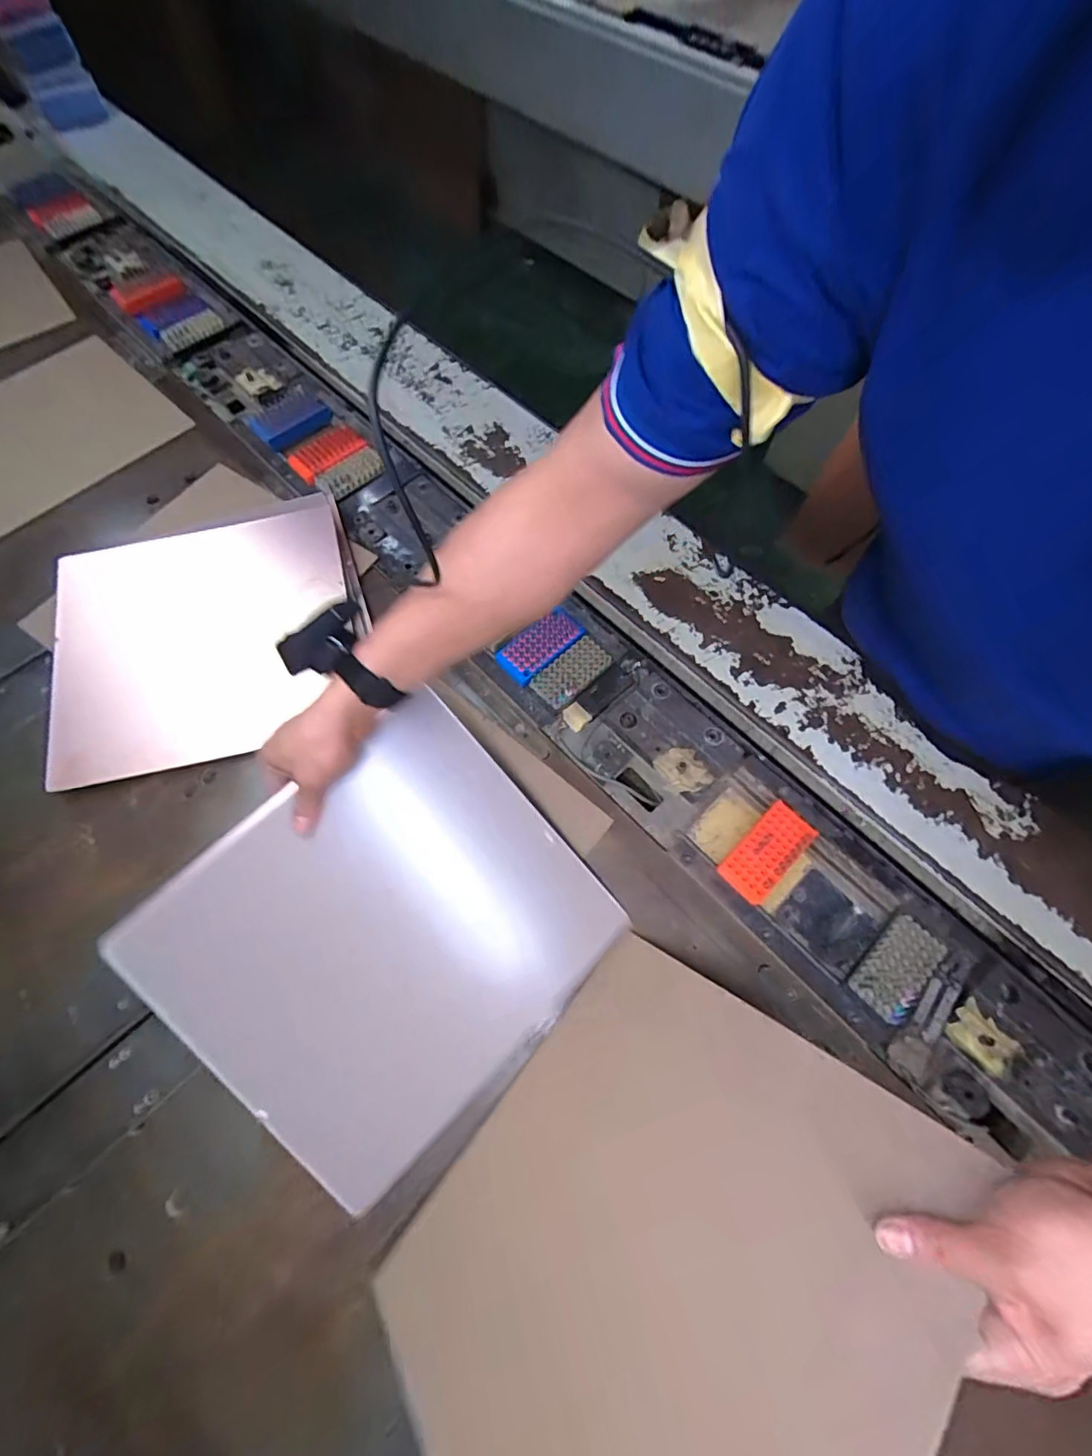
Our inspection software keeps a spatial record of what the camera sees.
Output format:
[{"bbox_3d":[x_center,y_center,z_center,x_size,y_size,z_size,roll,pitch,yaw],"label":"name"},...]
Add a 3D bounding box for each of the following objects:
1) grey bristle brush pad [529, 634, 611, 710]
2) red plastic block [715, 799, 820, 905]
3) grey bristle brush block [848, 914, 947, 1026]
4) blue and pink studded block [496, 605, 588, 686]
[{"bbox_3d":[0.032,-0.071,0.675,0.103,0.015,0.051,-41,73,-15],"label":"grey bristle brush pad"},{"bbox_3d":[0.245,0.137,0.589,0.114,0.018,0.055,-40,73,-15],"label":"red plastic block"},{"bbox_3d":[0.360,0.246,0.544,0.101,0.025,0.054,-41,73,-15],"label":"grey bristle brush block"},{"bbox_3d":[-0.006,-0.108,0.685,0.114,0.020,0.055,-39,72,-14],"label":"blue and pink studded block"}]

